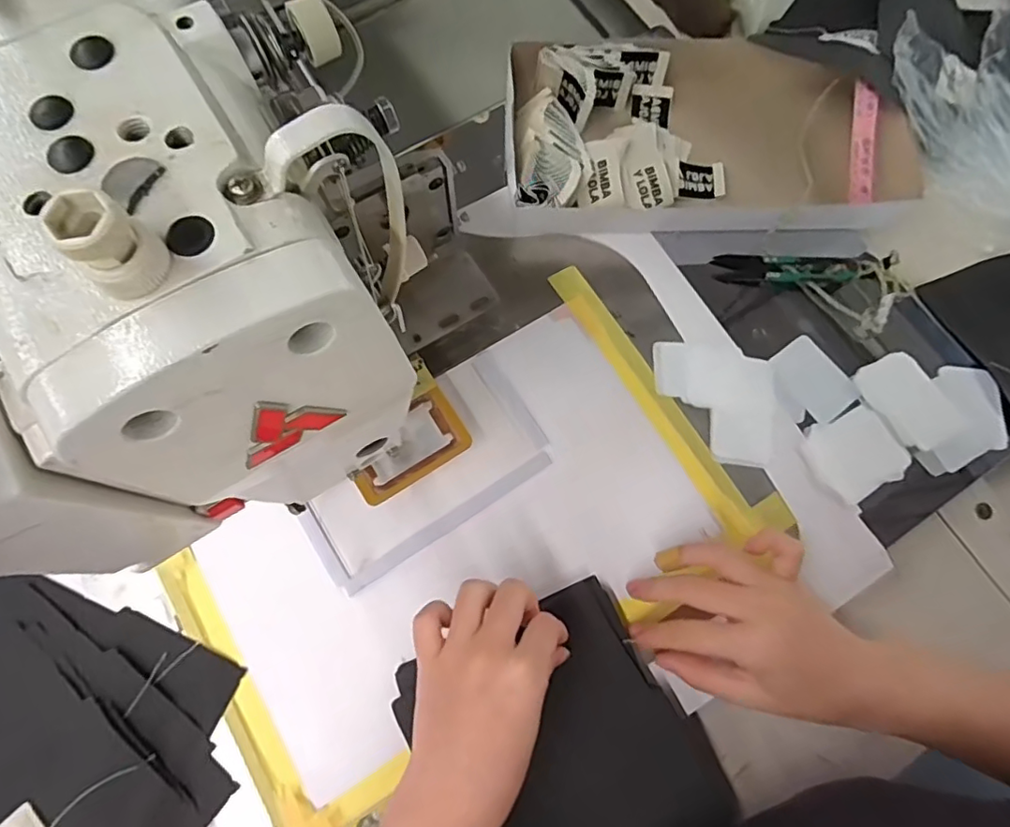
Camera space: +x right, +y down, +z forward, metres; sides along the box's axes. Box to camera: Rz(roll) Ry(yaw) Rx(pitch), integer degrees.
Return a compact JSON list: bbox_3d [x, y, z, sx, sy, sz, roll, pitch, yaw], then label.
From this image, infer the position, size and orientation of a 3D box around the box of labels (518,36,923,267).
[{"bbox_3d":[0.158,-0.216,0.465,0.311,0.057,0.172,2,73,-1],"label":"box of labels"}]

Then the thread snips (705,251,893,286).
[{"bbox_3d":[0.234,-0.113,0.445,0.134,0.017,0.025,2,73,-1],"label":"thread snips"}]

